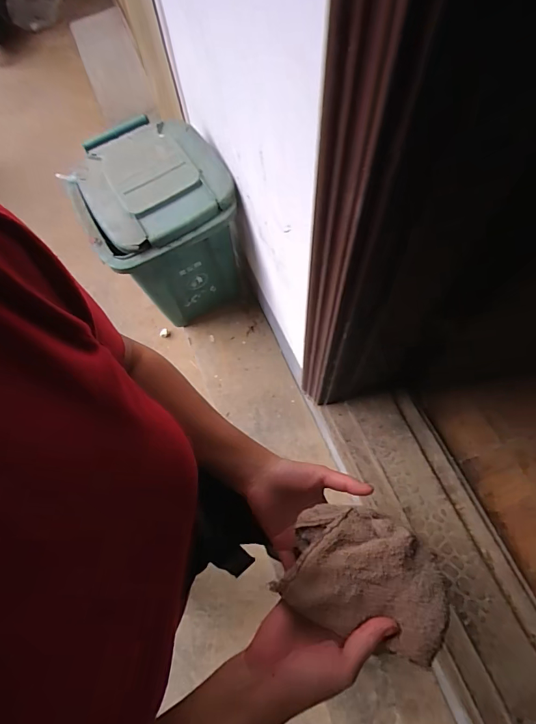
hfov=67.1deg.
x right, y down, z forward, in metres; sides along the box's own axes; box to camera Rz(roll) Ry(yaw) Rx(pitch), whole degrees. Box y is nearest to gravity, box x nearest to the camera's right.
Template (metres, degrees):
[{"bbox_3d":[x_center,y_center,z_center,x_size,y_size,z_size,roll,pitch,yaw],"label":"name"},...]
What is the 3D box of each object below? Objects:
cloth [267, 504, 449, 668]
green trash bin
[{"bbox_3d":[0.093,0.196,0.369,0.144,0.038,0.106,26,75,10],"label":"cloth"},{"bbox_3d":[-0.333,-0.437,1.344,0.384,0.504,0.480,-29,69,-10],"label":"green trash bin"}]

